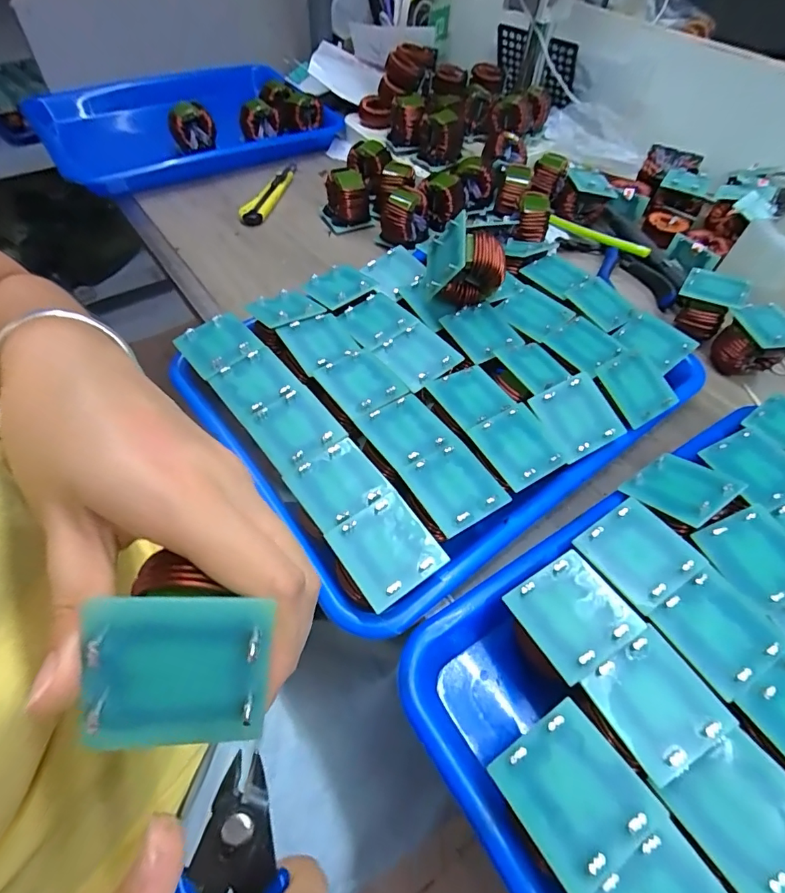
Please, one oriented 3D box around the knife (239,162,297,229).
[{"bbox_3d":[-0.139,-0.293,0.525,0.027,0.013,0.139,10,54,4],"label":"knife"}]

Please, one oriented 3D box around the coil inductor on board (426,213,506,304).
[{"bbox_3d":[0.051,-0.131,0.332,0.051,0.050,0.045,9,70,-15],"label":"coil inductor on board"}]

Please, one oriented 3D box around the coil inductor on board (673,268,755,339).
[{"bbox_3d":[0.269,-0.124,0.397,0.047,0.044,0.047,32,59,19],"label":"coil inductor on board"}]

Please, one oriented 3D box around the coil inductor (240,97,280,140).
[{"bbox_3d":[-0.160,-0.394,0.552,0.044,0.030,0.035,-7,55,-8],"label":"coil inductor"}]

